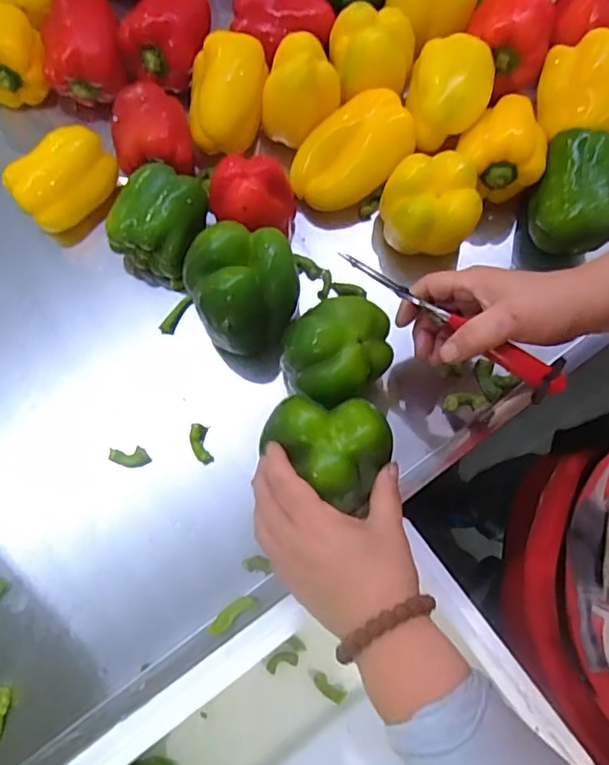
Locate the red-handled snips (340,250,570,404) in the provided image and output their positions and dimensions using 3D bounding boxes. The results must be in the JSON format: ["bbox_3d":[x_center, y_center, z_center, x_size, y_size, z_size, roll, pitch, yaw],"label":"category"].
[{"bbox_3d":[0.107,-0.044,0.403,0.182,0.027,0.024,32,78,5],"label":"red-handled snips"}]

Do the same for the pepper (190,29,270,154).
[{"bbox_3d":[-0.073,-0.275,0.529,0.069,0.058,0.092,-1,75,-1],"label":"pepper"}]

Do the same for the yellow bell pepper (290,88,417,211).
[{"bbox_3d":[0.046,-0.218,0.532,0.117,0.056,0.074,-37,96,11],"label":"yellow bell pepper"}]

